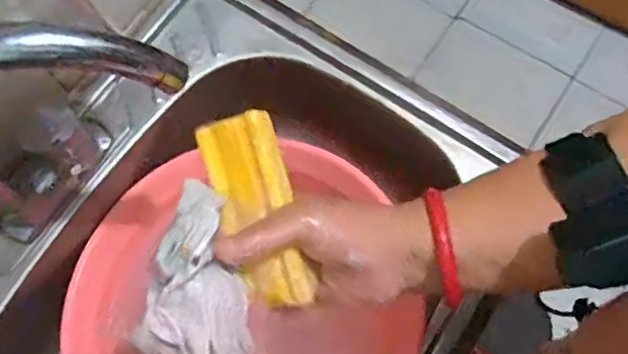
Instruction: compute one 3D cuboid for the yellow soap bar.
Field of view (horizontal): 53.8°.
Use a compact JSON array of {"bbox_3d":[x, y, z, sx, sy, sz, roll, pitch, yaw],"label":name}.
[{"bbox_3d":[-0.034,0.021,0.381,0.045,0.022,0.119,-17,92,-5],"label":"yellow soap bar"}]

